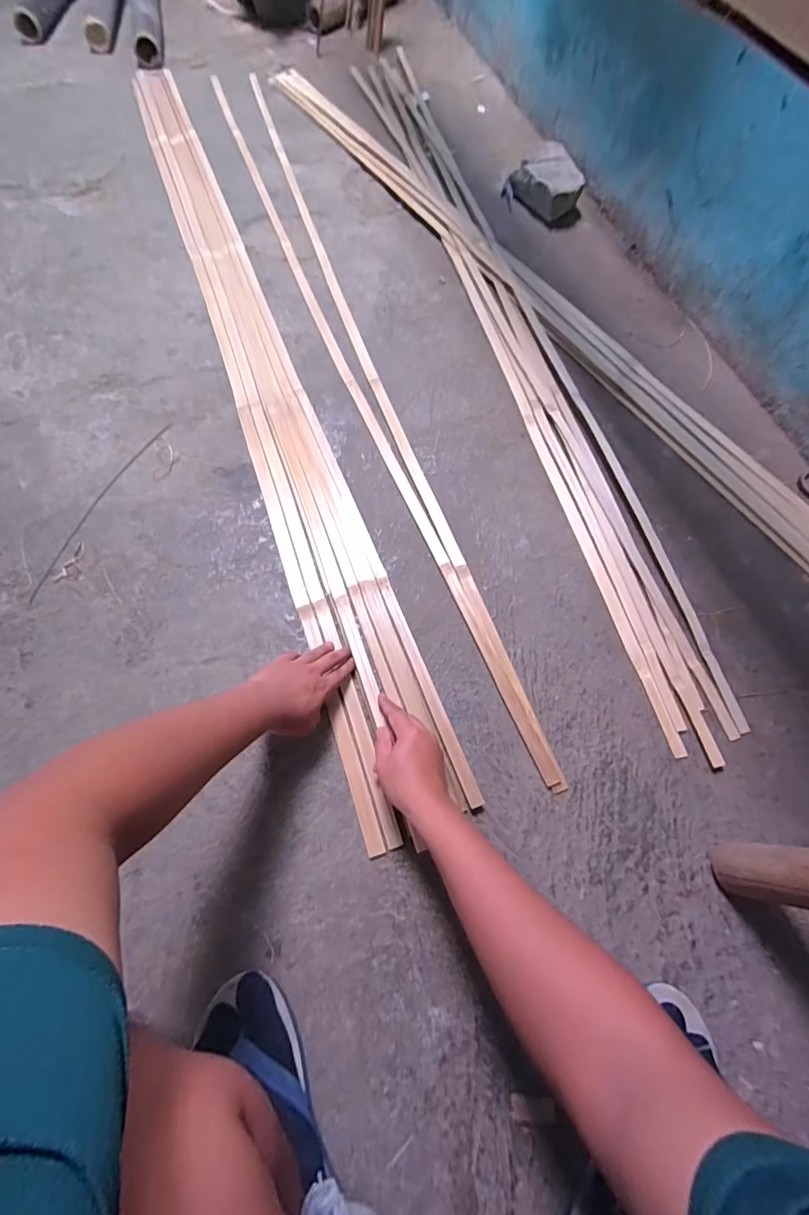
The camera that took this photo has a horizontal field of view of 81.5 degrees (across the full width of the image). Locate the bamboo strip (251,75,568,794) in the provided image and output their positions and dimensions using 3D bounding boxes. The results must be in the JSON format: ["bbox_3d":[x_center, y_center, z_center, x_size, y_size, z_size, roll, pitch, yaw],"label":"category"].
[{"bbox_3d":[-0.086,-0.541,0.927,0.039,0.011,1.789,-17,70,-9],"label":"bamboo strip"}]

